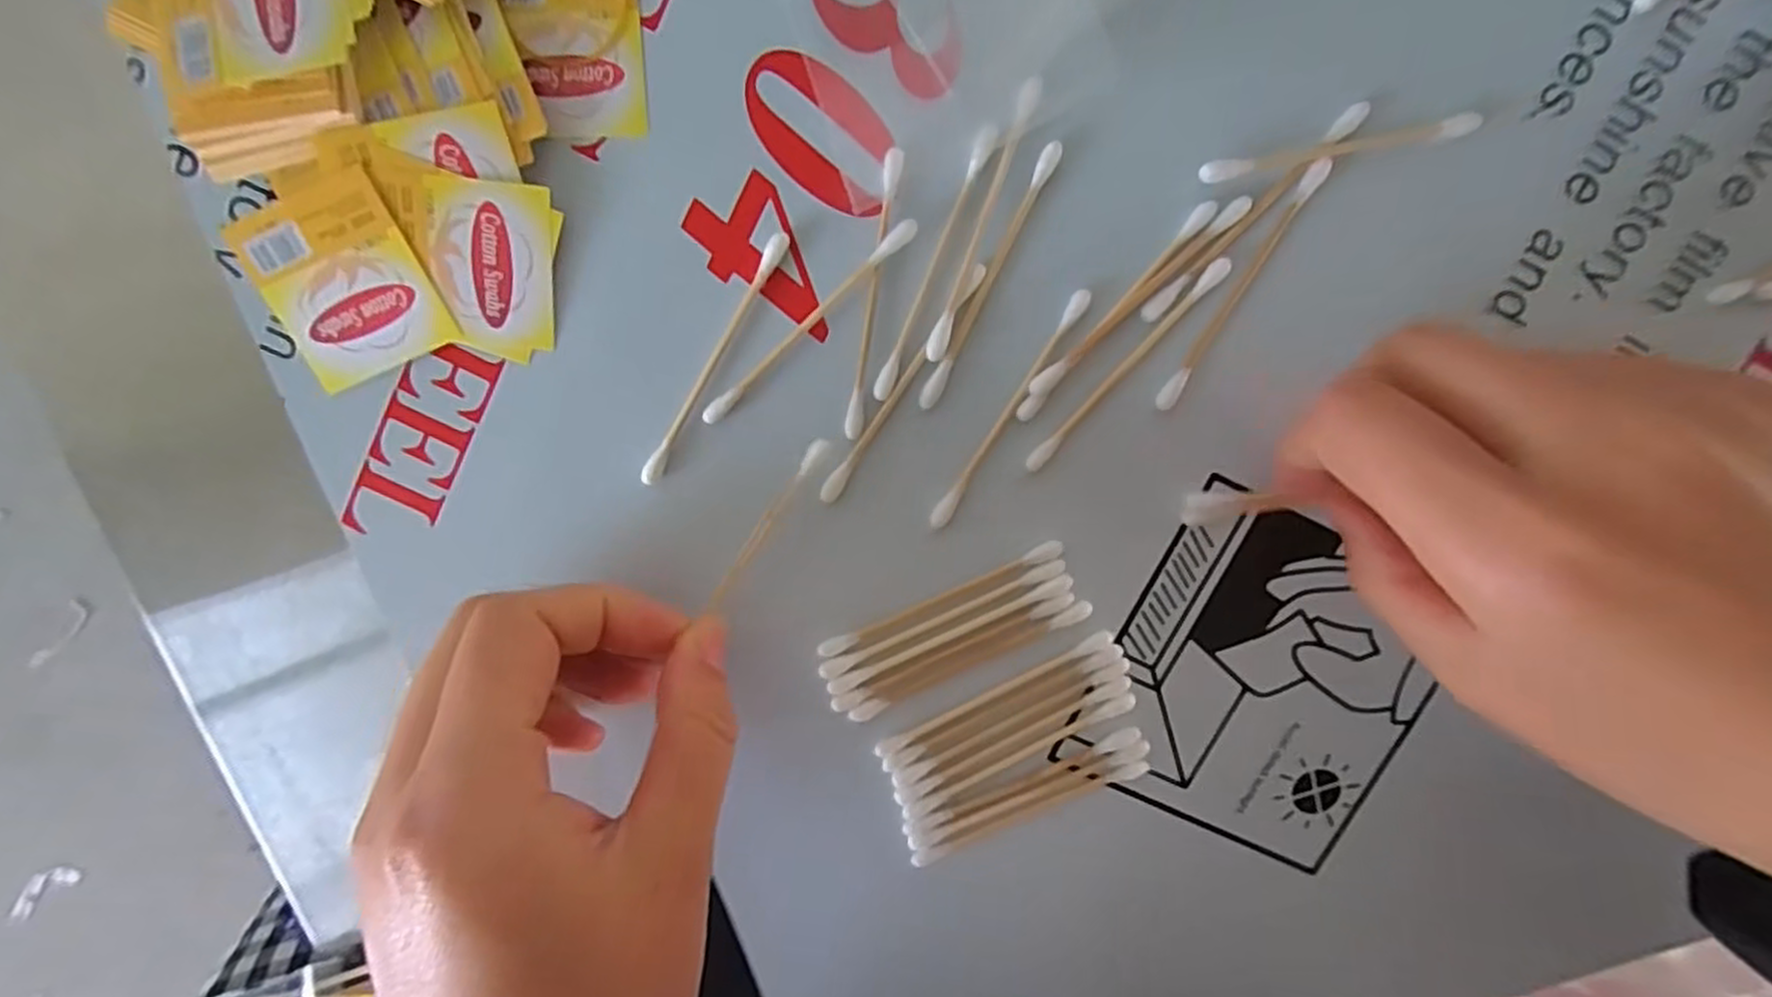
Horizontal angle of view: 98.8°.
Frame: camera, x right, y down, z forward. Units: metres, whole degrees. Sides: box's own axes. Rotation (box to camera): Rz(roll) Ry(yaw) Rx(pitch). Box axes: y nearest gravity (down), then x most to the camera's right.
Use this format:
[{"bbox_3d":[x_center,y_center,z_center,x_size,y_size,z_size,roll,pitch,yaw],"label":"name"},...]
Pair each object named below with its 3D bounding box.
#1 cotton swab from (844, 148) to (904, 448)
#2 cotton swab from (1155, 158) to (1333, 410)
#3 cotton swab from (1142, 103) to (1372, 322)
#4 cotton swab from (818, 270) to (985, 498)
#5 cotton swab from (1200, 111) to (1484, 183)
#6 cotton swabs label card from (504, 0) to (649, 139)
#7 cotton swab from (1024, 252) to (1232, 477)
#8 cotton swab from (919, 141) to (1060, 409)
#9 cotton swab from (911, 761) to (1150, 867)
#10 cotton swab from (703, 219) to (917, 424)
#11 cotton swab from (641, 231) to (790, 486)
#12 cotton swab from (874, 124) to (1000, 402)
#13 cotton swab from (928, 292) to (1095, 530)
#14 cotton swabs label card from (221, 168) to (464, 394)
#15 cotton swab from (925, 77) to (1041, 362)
[{"bbox_3d":[-0.003,-0.051,0.191,0.004,0.004,0.071,9,99,-4],"label":"cotton swab"},{"bbox_3d":[0.091,-0.054,0.193,0.006,0.004,0.071,32,97,-7],"label":"cotton swab"},{"bbox_3d":[0.093,-0.071,0.190,0.073,0.004,0.005,-44,99,5],"label":"cotton swab"},{"bbox_3d":[0.004,-0.029,0.194,0.005,0.004,0.071,33,96,-7],"label":"cotton swab"},{"bbox_3d":[0.113,-0.087,0.187,0.071,0.005,0.005,-12,100,-1],"label":"cotton swab"},{"bbox_3d":[-0.074,-0.109,0.182,0.030,0.004,0.043,-4,98,-6],"label":"cotton swabs label card"},{"bbox_3d":[0.062,-0.034,0.195,0.006,0.004,0.071,43,95,-8],"label":"cotton swab"},{"bbox_3d":[0.026,-0.055,0.190,0.005,0.004,0.071,26,97,-7],"label":"cotton swab"},{"bbox_3d":[0.041,0.090,0.215,0.071,0.004,0.006,-22,100,1],"label":"cotton swab"},{"bbox_3d":[-0.020,-0.044,0.192,0.071,0.005,0.005,-41,99,4],"label":"cotton swab"},{"bbox_3d":[-0.044,-0.035,0.193,0.004,0.004,0.071,30,97,-7],"label":"cotton swab"},{"bbox_3d":[0.012,-0.058,0.189,0.005,0.004,0.071,23,98,-6],"label":"cotton swab"},{"bbox_3d":[0.032,-0.022,0.196,0.005,0.004,0.071,32,97,-7],"label":"cotton swab"},{"bbox_3d":[-0.132,-0.051,0.184,0.037,0.007,0.040,-22,100,1],"label":"cotton swabs label card"},{"bbox_3d":[0.024,-0.068,0.188,0.005,0.004,0.070,20,98,-6],"label":"cotton swab"}]

